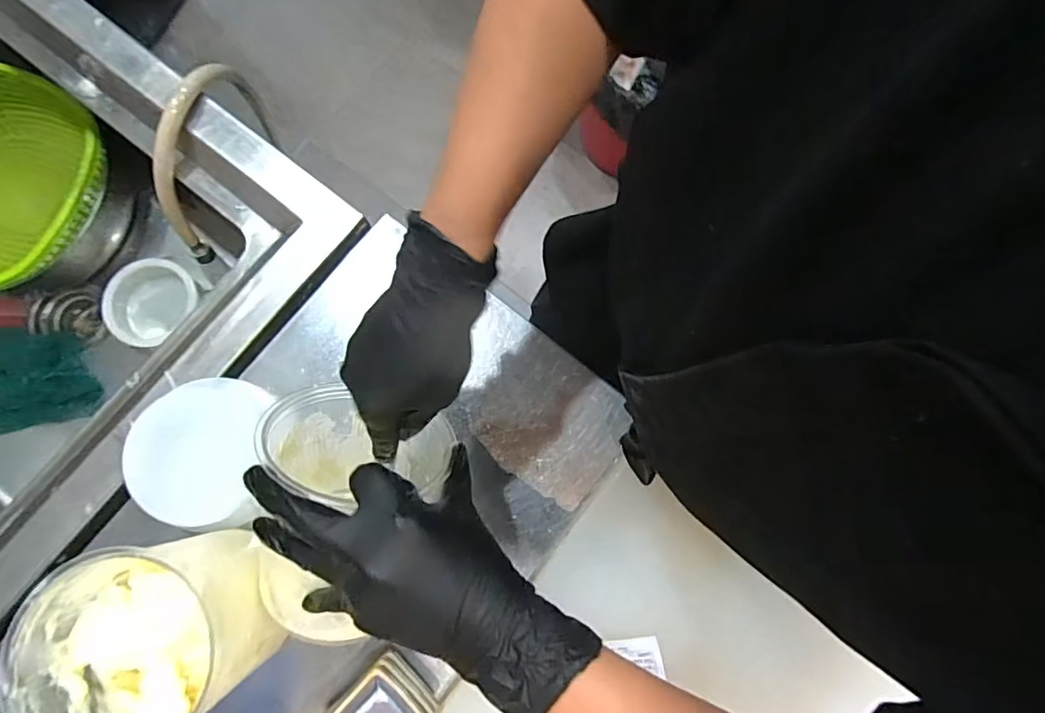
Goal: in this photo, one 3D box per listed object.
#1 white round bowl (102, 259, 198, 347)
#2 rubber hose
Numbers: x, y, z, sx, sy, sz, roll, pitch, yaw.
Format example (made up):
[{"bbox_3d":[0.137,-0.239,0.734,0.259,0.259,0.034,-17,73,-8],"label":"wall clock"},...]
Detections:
[{"bbox_3d":[-0.539,-0.080,0.788,0.114,0.052,0.127,31,81,5],"label":"white round bowl"},{"bbox_3d":[-0.338,-0.211,0.573,0.029,0.149,0.190,20,80,3],"label":"rubber hose"}]

